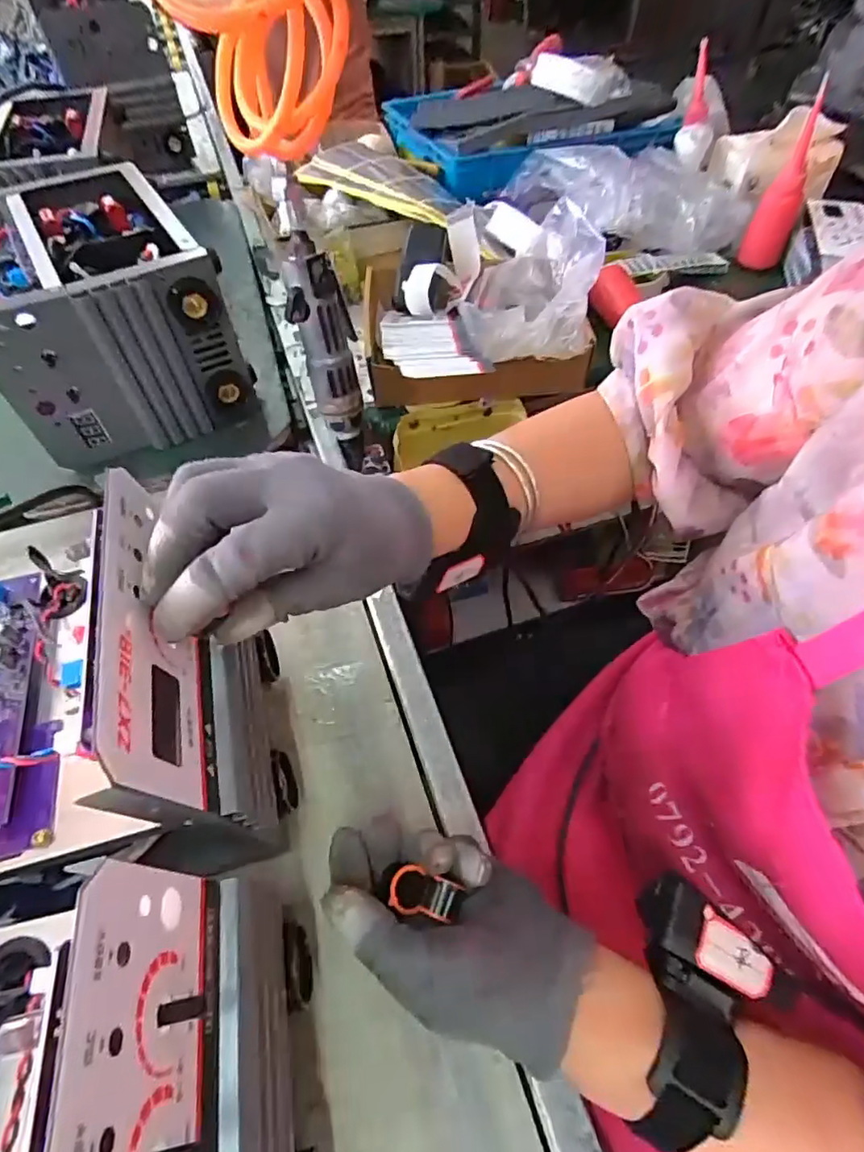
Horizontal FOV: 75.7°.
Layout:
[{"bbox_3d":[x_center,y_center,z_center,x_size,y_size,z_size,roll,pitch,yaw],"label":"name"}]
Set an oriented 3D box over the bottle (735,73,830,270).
[{"bbox_3d":[0.425,-0.471,0.662,0.052,0.183,0.039,19,33,14],"label":"bottle"}]

